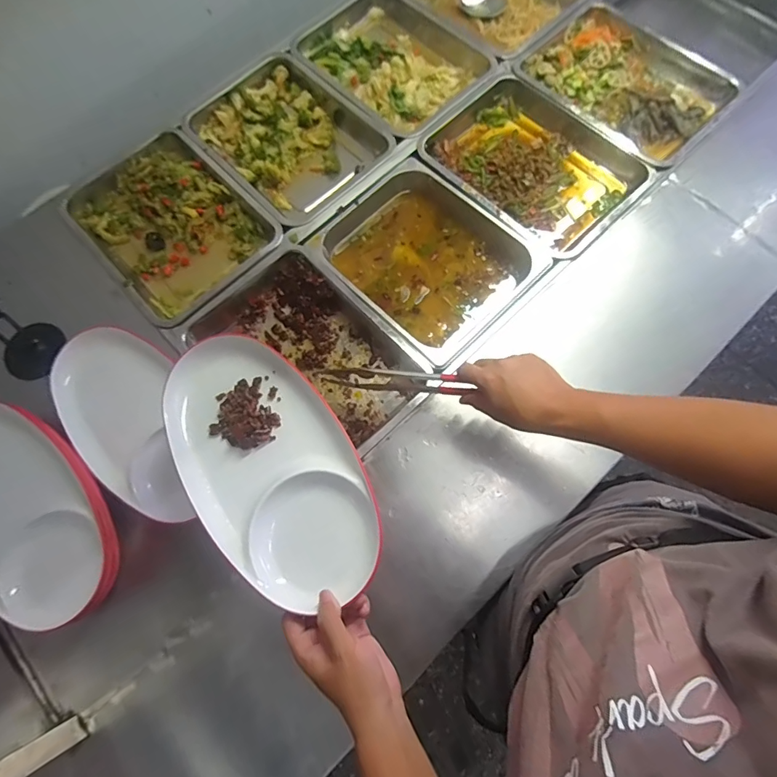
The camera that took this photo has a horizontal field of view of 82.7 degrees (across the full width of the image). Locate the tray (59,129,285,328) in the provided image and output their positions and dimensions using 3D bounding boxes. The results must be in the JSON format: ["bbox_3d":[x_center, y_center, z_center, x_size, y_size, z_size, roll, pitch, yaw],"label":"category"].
[{"bbox_3d":[-0.388,-0.294,0.779,0.254,0.053,0.353,-41,76,-13],"label":"tray"}]

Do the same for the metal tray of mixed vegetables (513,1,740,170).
[{"bbox_3d":[0.443,-0.575,0.833,0.341,0.051,0.274,43,76,13],"label":"metal tray of mixed vegetables"}]

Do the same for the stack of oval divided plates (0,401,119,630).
[{"bbox_3d":[-0.486,0.165,0.585,0.179,0.047,0.313,-35,75,-11],"label":"stack of oval divided plates"}]

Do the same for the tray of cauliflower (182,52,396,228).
[{"bbox_3d":[-0.185,-0.460,0.833,0.257,0.067,0.345,-42,76,-13],"label":"tray of cauliflower"}]

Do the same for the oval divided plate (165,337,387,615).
[{"bbox_3d":[-0.136,0.081,0.499,0.172,0.039,0.325,-35,75,-11],"label":"oval divided plate"}]

